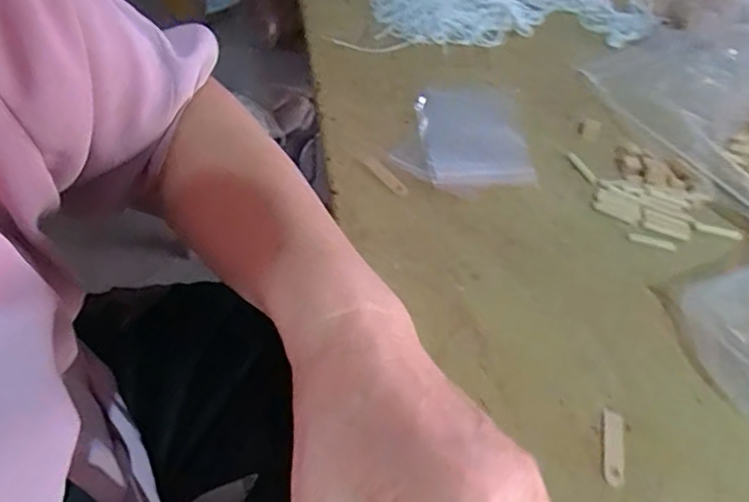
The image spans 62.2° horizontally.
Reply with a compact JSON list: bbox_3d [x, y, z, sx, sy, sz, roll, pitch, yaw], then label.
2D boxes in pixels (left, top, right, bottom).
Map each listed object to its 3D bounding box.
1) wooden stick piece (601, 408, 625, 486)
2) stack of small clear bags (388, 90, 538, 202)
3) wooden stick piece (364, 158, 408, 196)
[{"bbox_3d":[0.121,0.098,0.313,0.011,0.004,0.041,11,50,4],"label":"wooden stick piece"},{"bbox_3d":[0.064,-0.085,0.462,0.098,0.007,0.117,0,50,-5],"label":"stack of small clear bags"},{"bbox_3d":[0.008,-0.052,0.429,0.009,0.004,0.042,-31,57,-26],"label":"wooden stick piece"}]

